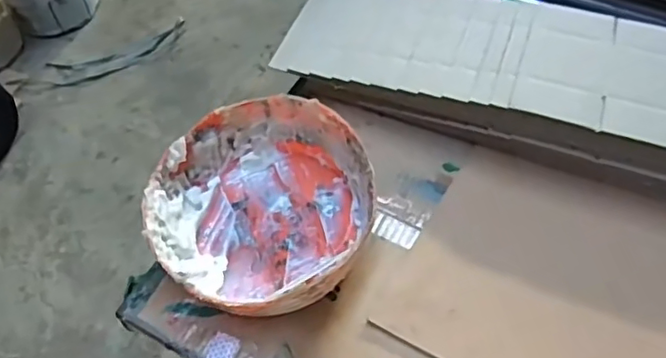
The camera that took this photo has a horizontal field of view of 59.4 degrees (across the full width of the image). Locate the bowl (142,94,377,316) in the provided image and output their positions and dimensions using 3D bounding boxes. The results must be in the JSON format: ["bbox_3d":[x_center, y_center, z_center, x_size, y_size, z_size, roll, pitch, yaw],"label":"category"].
[{"bbox_3d":[-0.056,0.022,0.479,0.169,0.062,0.171,-1,57,2],"label":"bowl"}]

